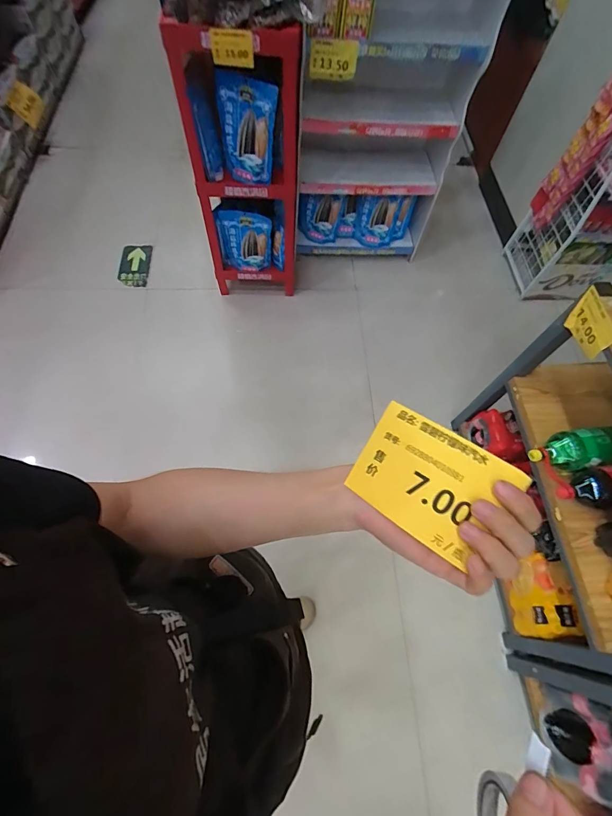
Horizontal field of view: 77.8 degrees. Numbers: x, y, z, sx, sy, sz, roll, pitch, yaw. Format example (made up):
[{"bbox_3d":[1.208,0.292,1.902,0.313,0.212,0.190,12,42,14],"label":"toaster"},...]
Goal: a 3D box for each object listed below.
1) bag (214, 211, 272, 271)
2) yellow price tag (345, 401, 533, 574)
[{"bbox_3d":[-0.252,-0.685,1.585,0.215,0.275,0.047,0,65,-3],"label":"bag"},{"bbox_3d":[0.082,0.049,0.263,0.096,0.004,0.069,33,89,29],"label":"yellow price tag"}]

